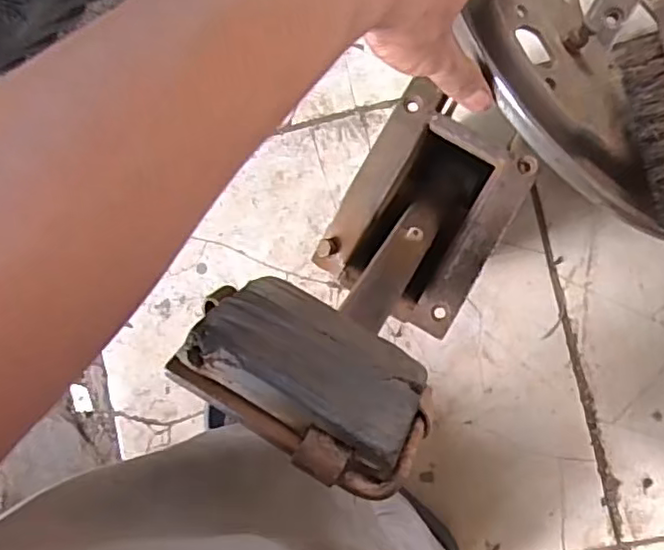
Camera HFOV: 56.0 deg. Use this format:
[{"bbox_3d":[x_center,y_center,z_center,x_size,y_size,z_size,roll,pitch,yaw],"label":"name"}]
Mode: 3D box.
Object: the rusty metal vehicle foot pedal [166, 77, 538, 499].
[{"bbox_3d":[0.033,-0.012,0.328,0.095,0.299,0.108,32,117,6],"label":"rusty metal vehicle foot pedal"}]

